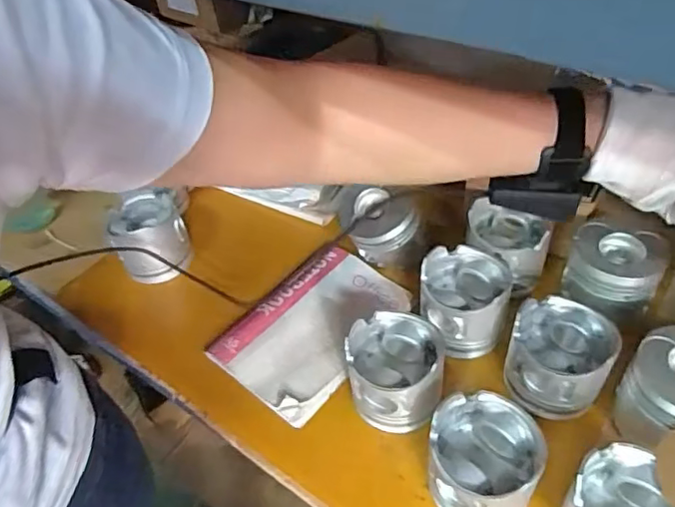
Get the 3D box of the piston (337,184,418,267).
[{"bbox_3d":[0.051,-0.027,0.682,0.082,0.079,0.085,-14,44,-7],"label":"piston"}]

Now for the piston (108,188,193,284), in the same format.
[{"bbox_3d":[-0.242,-0.018,0.736,0.093,0.087,0.098,-23,46,-16],"label":"piston"}]

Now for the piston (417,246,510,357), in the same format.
[{"bbox_3d":[0.131,0.051,0.602,0.098,0.072,0.095,-4,44,4],"label":"piston"}]

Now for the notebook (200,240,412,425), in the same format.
[{"bbox_3d":[-0.029,0.078,0.645,0.146,0.010,0.207,32,58,26],"label":"notebook"}]

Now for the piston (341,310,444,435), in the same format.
[{"bbox_3d":[0.056,0.114,0.551,0.088,0.085,0.085,-4,44,4],"label":"piston"}]

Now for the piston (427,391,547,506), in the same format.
[{"bbox_3d":[0.125,0.181,0.487,0.088,0.086,0.087,-4,44,4],"label":"piston"}]

